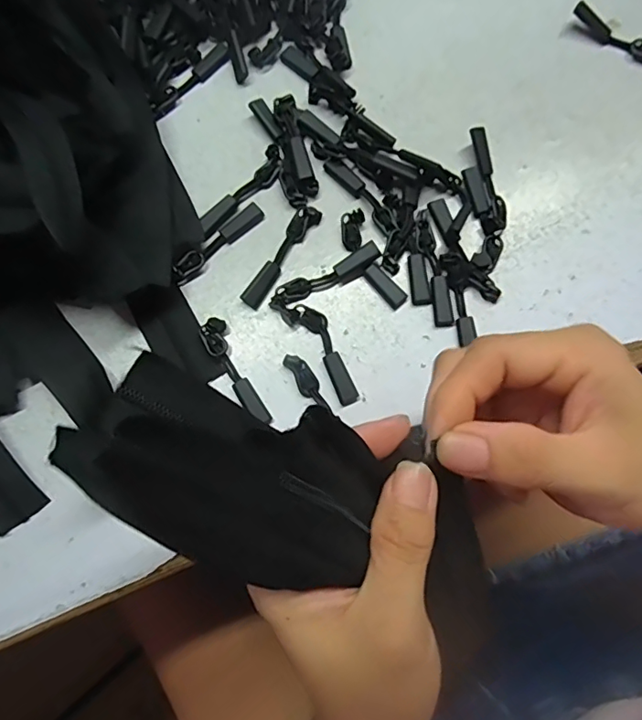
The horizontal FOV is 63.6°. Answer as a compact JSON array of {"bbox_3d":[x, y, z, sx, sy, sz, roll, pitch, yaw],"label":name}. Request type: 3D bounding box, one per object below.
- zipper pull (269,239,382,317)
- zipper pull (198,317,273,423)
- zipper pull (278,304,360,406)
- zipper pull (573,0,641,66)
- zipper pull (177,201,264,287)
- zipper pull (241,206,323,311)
[{"bbox_3d":[0.002,-0.040,0.252,0.057,0.009,0.013,-27,80,-4],"label":"zipper pull"},{"bbox_3d":[-0.040,0.005,0.246,0.013,0.005,0.056,-32,80,-5],"label":"zipper pull"},{"bbox_3d":[0.002,-0.006,0.247,0.016,0.005,0.056,-34,80,-5],"label":"zipper pull"},{"bbox_3d":[0.158,-0.172,0.274,0.053,0.010,0.012,32,81,7],"label":"zipper pull"},{"bbox_3d":[-0.052,-0.059,0.259,0.055,0.006,0.009,-43,81,-7],"label":"zipper pull"},{"bbox_3d":[-0.020,-0.052,0.258,0.011,0.005,0.059,32,81,7],"label":"zipper pull"}]

